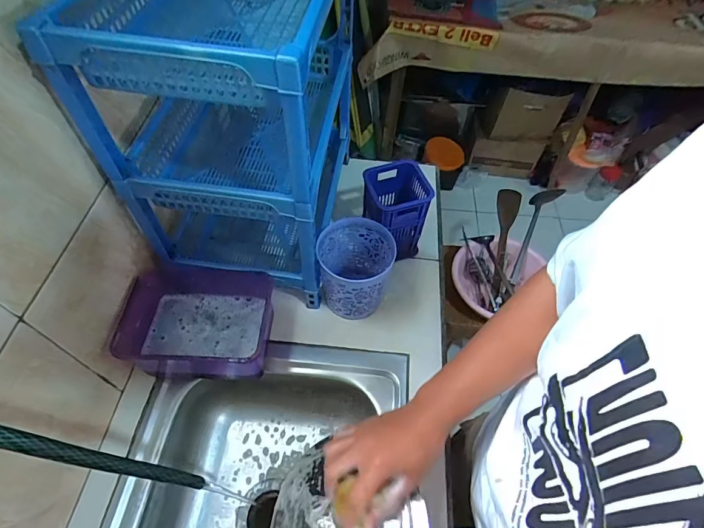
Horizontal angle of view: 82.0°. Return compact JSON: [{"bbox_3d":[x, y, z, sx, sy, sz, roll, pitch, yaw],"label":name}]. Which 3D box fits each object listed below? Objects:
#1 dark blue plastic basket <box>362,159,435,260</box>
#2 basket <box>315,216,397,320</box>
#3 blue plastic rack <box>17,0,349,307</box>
[{"bbox_3d":[0.070,-0.093,0.744,0.108,0.161,0.100,-12,57,-11],"label":"dark blue plastic basket"},{"bbox_3d":[0.005,0.019,0.692,0.115,0.160,0.113,4,55,0],"label":"basket"},{"bbox_3d":[-0.165,-0.231,0.655,0.281,0.449,0.409,8,55,3],"label":"blue plastic rack"}]

